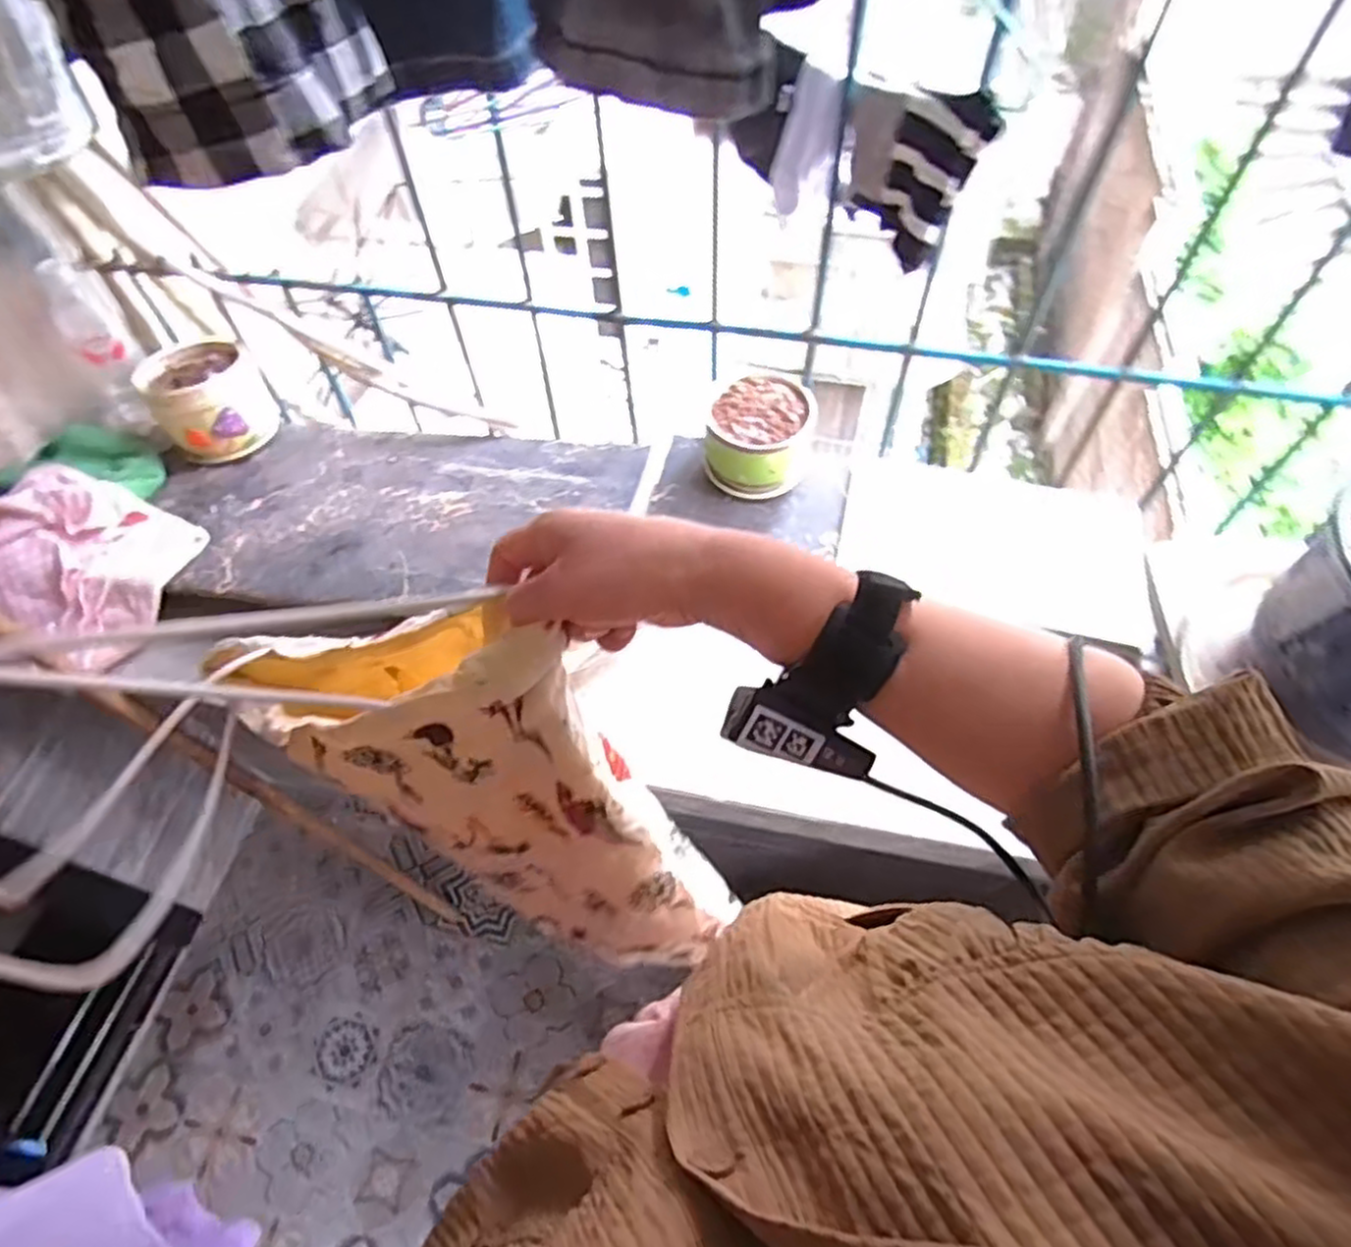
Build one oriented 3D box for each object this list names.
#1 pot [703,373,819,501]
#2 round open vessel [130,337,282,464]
[{"bbox_3d":[0.103,-0.232,0.920,0.119,0.094,0.138,7,59,6],"label":"pot"},{"bbox_3d":[-0.639,-0.312,1.032,0.142,0.103,0.162,-32,63,-17],"label":"round open vessel"}]

